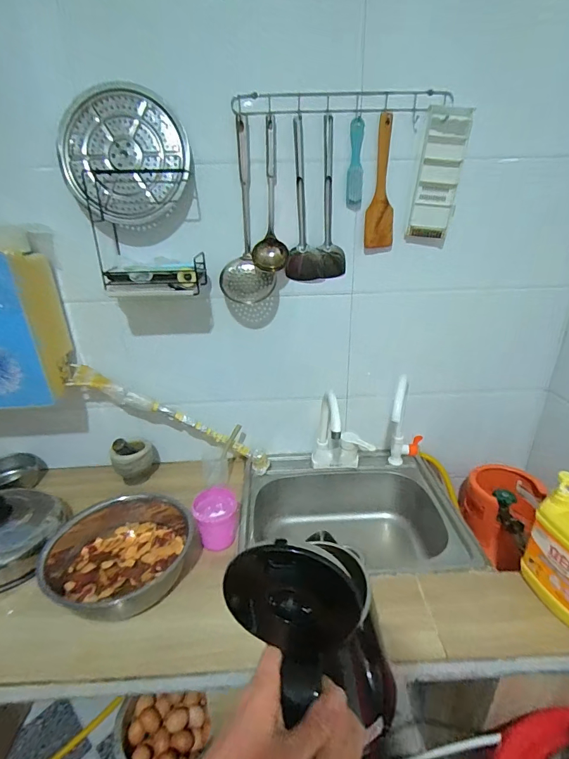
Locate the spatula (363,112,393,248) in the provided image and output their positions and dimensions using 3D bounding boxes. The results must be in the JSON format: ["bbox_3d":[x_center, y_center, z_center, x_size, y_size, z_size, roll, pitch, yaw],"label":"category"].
[{"bbox_3d":[0.218,-0.437,0.876,0.064,0.266,0.007,-1,26,4],"label":"spatula"}]

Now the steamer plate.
[{"bbox_3d":[-0.335,-0.476,0.819,0.252,0.256,0.030,-29,15,1],"label":"steamer plate"}]

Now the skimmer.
[{"bbox_3d":[-0.090,-0.362,0.885,0.126,0.369,0.030,-5,24,-8],"label":"skimmer"}]

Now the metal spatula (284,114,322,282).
[{"bbox_3d":[0.043,-0.388,0.885,0.082,0.323,0.043,1,24,4],"label":"metal spatula"}]

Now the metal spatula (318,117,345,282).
[{"bbox_3d":[0.113,-0.399,0.887,0.074,0.325,0.035,-2,24,-2],"label":"metal spatula"}]

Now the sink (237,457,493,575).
[{"bbox_3d":[0.162,0.393,0.992,0.523,0.177,0.379,-1,24,1],"label":"sink"}]

